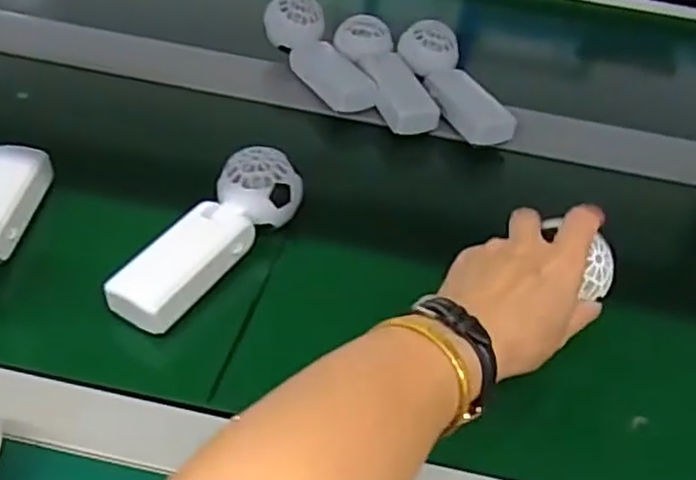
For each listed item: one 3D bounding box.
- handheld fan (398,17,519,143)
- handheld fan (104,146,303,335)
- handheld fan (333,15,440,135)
[{"bbox_3d":[0.106,-0.159,0.665,0.058,0.049,0.161,-9,43,-18],"label":"handheld fan"},{"bbox_3d":[-0.098,-0.007,0.470,0.050,0.050,0.158,27,45,21],"label":"handheld fan"},{"bbox_3d":[0.041,-0.169,0.672,0.057,0.046,0.157,-12,45,-21],"label":"handheld fan"}]

